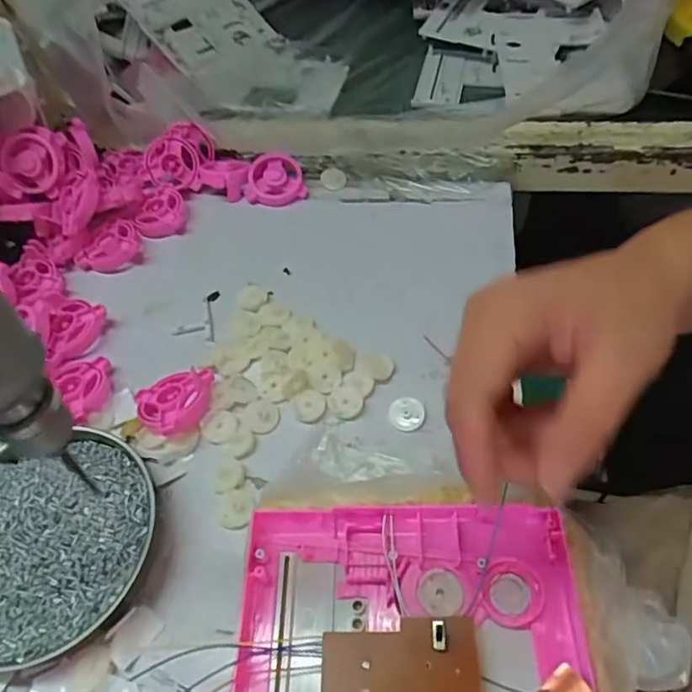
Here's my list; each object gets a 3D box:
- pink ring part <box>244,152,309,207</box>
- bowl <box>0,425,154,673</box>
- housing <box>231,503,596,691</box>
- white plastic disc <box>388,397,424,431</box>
[{"bbox_3d":[-0.066,-0.150,0.525,0.052,0.015,0.051,-16,78,-8],"label":"pink ring part"},{"bbox_3d":[-0.180,0.113,0.339,0.125,0.027,0.132,-2,53,2],"label":"bowl"},{"bbox_3d":[0.030,0.143,0.274,0.161,0.019,0.131,-1,53,3],"label":"housing"},{"bbox_3d":[0.041,0.045,0.385,0.023,0.004,0.023,-2,53,2],"label":"white plastic disc"}]

